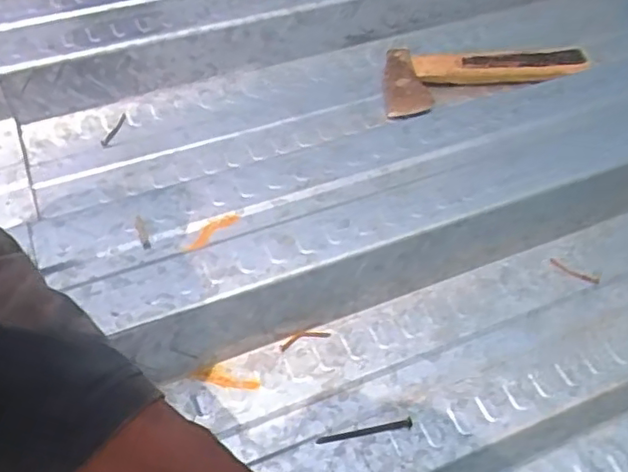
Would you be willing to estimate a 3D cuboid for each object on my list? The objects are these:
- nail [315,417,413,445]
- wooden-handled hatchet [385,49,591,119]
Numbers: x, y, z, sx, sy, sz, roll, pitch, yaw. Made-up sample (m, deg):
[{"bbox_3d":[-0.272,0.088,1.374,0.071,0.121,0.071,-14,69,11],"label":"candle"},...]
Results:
[{"bbox_3d":[0.040,0.152,0.481,0.076,0.004,0.008,-10,57,-9],"label":"nail"},{"bbox_3d":[0.202,-0.177,0.704,0.246,0.029,0.096,-5,56,-6],"label":"wooden-handled hatchet"}]

